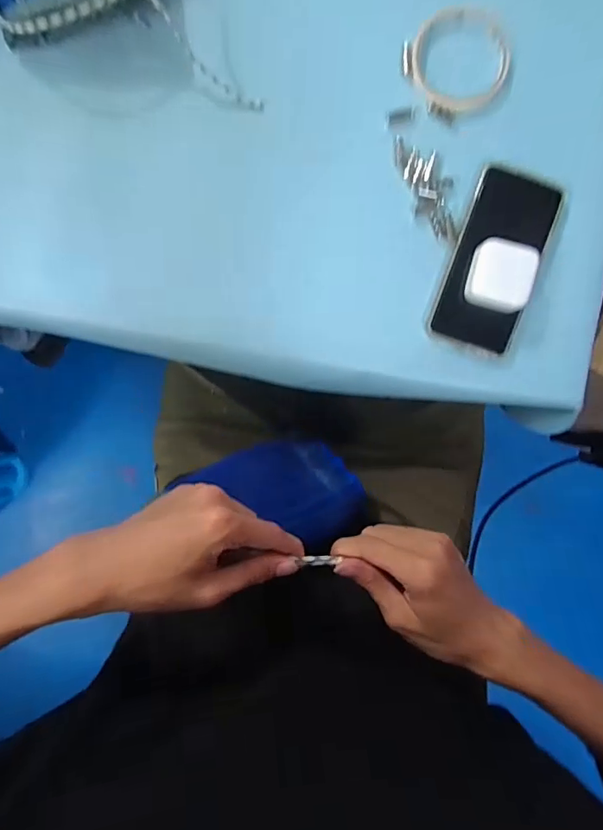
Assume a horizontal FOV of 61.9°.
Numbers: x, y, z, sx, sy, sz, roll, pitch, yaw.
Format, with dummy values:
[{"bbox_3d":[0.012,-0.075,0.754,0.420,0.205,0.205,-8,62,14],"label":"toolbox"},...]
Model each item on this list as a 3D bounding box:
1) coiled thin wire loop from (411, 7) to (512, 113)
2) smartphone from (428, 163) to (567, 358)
[{"bbox_3d":[0.144,-0.323,0.454,0.088,0.008,0.090,0,94,-1],"label":"coiled thin wire loop"},{"bbox_3d":[0.177,-0.139,0.460,0.078,0.012,0.162,20,93,3],"label":"smartphone"}]

